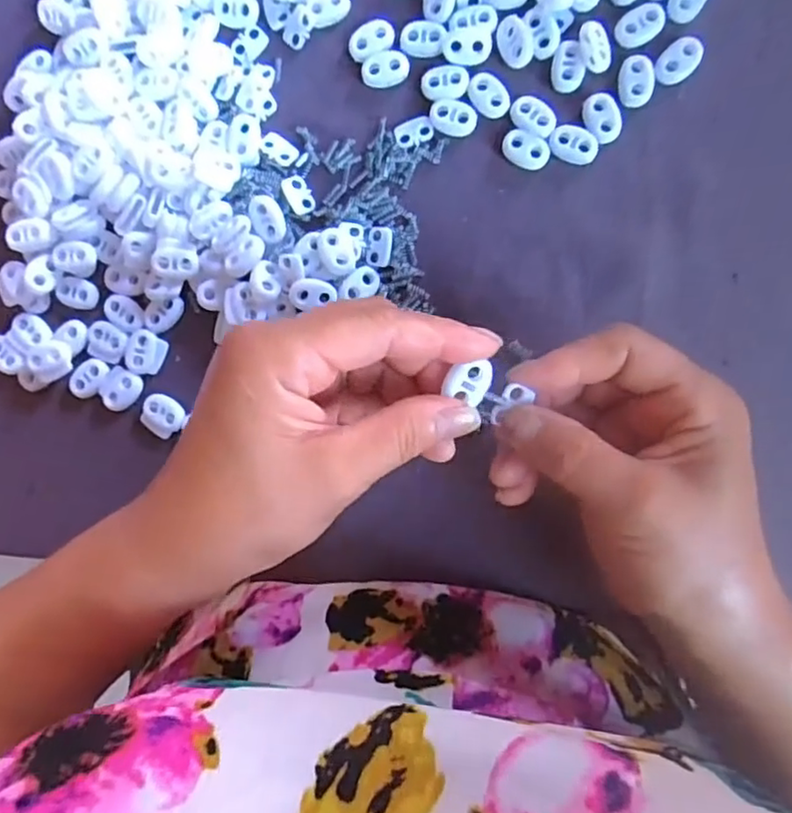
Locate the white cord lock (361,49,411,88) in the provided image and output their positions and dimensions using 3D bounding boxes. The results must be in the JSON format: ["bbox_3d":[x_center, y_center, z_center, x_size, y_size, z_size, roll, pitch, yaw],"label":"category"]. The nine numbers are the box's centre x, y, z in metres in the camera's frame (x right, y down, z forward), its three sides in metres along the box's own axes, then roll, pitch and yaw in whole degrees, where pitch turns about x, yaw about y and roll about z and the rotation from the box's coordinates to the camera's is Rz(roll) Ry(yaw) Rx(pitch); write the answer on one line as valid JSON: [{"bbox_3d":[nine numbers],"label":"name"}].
[{"bbox_3d":[-0.005,-0.164,0.294,0.023,0.004,0.015,-13,85,8],"label":"white cord lock"}]

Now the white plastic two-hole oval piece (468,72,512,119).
[{"bbox_3d":[0.044,-0.148,0.288,0.016,0.004,0.022,-37,82,5],"label":"white plastic two-hole oval piece"}]

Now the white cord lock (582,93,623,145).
[{"bbox_3d":[0.096,-0.134,0.283,0.015,0.004,0.023,-25,83,7],"label":"white cord lock"}]

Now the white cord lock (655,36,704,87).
[{"bbox_3d":[0.129,-0.158,0.278,0.023,0.004,0.015,-42,81,5],"label":"white cord lock"}]

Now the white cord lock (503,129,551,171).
[{"bbox_3d":[0.062,-0.121,0.288,0.022,0.005,0.015,27,91,10],"label":"white cord lock"}]

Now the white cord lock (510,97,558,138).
[{"bbox_3d":[0.065,-0.137,0.284,0.022,0.004,0.016,28,92,10],"label":"white cord lock"}]

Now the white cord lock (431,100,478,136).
[{"bbox_3d":[0.028,-0.138,0.292,0.022,0.004,0.016,20,90,10],"label":"white cord lock"}]

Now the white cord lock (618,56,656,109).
[{"bbox_3d":[0.110,-0.150,0.278,0.015,0.004,0.022,5,88,9],"label":"white cord lock"}]

